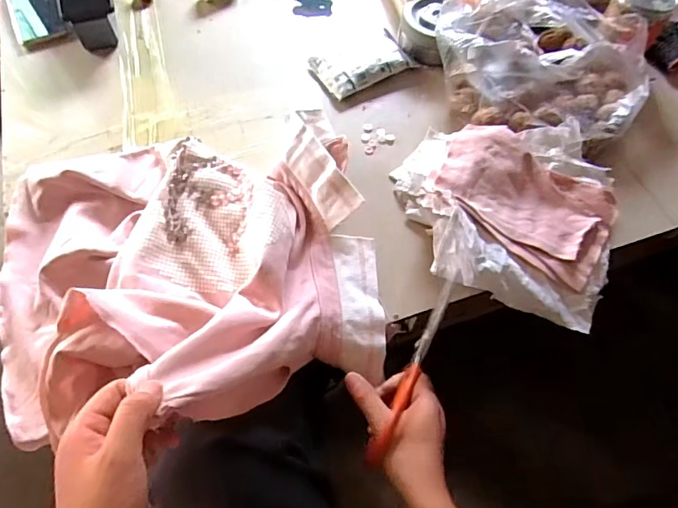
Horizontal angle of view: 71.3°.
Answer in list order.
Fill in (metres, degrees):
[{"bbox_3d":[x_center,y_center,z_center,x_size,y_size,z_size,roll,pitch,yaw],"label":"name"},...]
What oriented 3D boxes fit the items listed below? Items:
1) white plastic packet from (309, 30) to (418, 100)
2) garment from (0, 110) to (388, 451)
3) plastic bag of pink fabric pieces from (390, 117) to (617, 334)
[{"bbox_3d":[0.034,-0.280,0.690,0.133,0.018,0.082,-28,66,-15],"label":"white plastic packet"},{"bbox_3d":[-0.162,-0.010,0.475,0.399,0.142,0.330,-6,62,-4],"label":"garment"},{"bbox_3d":[0.196,-0.061,0.568,0.263,0.054,0.239,15,63,7],"label":"plastic bag of pink fabric pieces"}]

